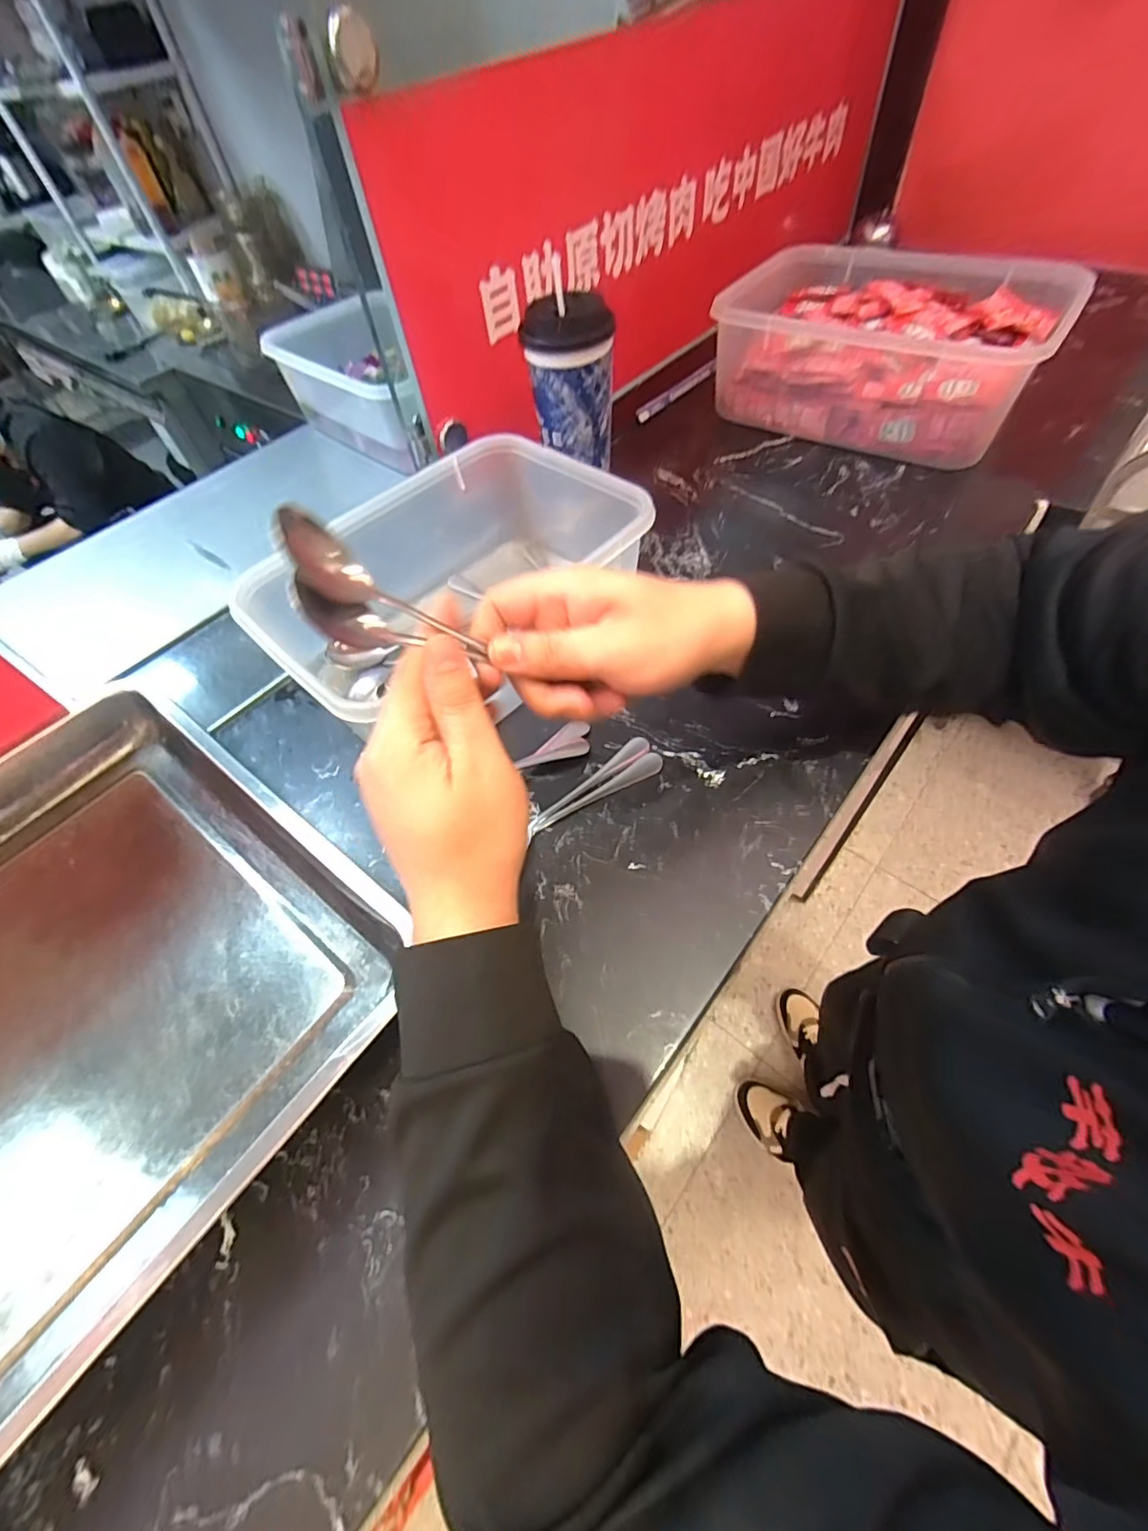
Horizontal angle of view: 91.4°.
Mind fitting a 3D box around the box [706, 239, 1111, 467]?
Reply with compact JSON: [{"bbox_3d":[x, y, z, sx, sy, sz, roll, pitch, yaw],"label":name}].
[{"bbox_3d":[0.357,-0.489,0.662,0.337,0.124,0.244,32,65,25],"label":"box"}]

